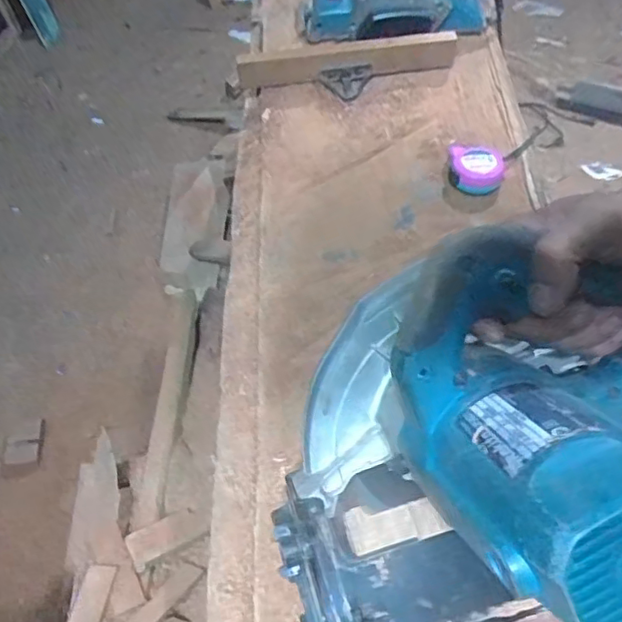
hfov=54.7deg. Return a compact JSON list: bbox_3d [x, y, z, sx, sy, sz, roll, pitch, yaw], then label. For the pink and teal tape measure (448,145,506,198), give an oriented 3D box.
[{"bbox_3d":[0.211,-0.182,0.766,0.068,0.029,0.064,8,54,6],"label":"pink and teal tape measure"}]

